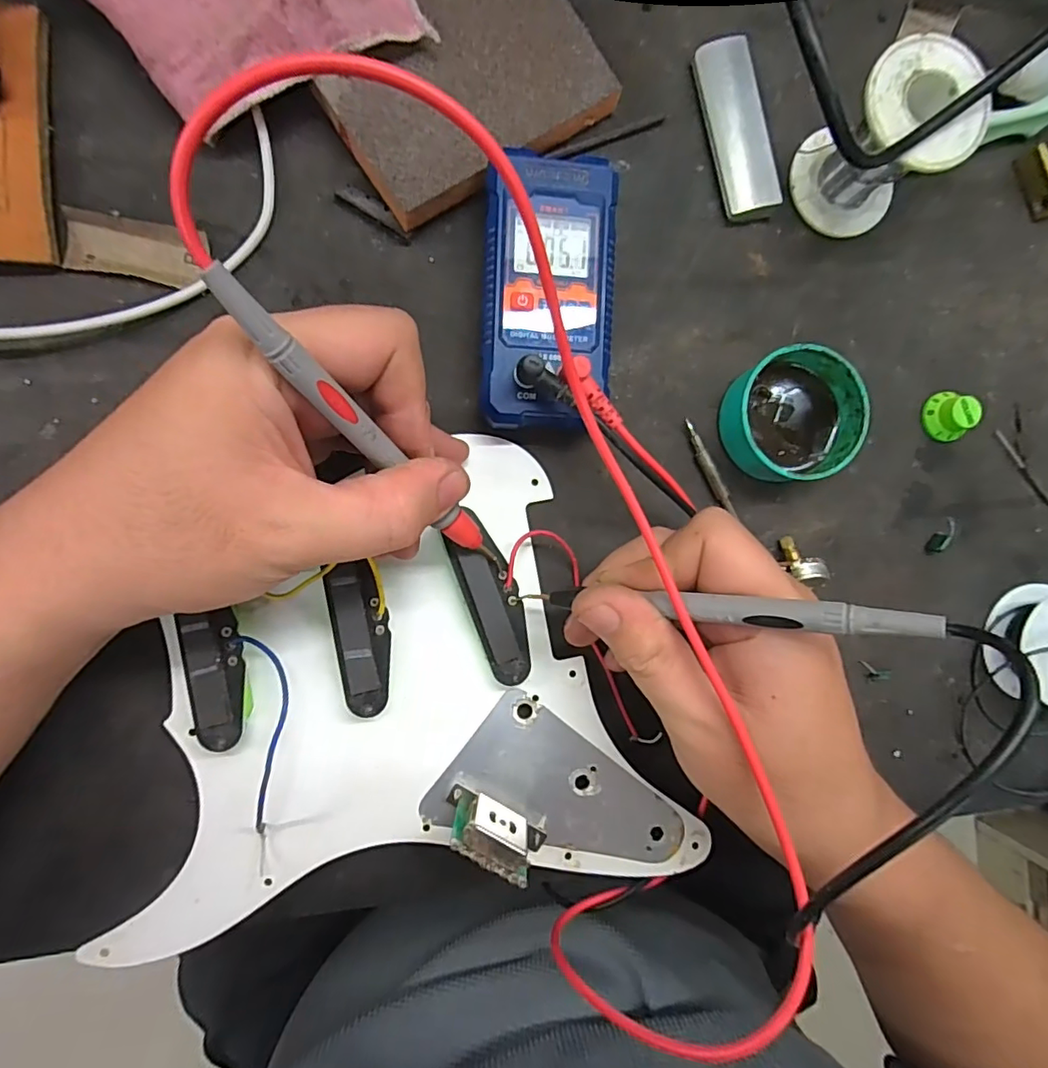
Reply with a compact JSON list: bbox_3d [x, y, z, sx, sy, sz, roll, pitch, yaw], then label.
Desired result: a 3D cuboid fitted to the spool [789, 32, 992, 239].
[{"bbox_3d":[0.161,-0.174,0.243,0.050,0.055,0.052,0,91,-7],"label":"spool"}]

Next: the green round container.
[{"bbox_3d":[0.127,-0.056,0.256,0.056,0.027,0.060,0,91,-7],"label":"green round container"}]

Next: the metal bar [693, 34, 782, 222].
[{"bbox_3d":[0.102,-0.195,0.260,0.026,0.012,0.080,-14,92,-7],"label":"metal bar"}]

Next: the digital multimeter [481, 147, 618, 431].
[{"bbox_3d":[0.010,-0.105,0.242,0.056,0.027,0.113,2,90,-7],"label":"digital multimeter"}]

